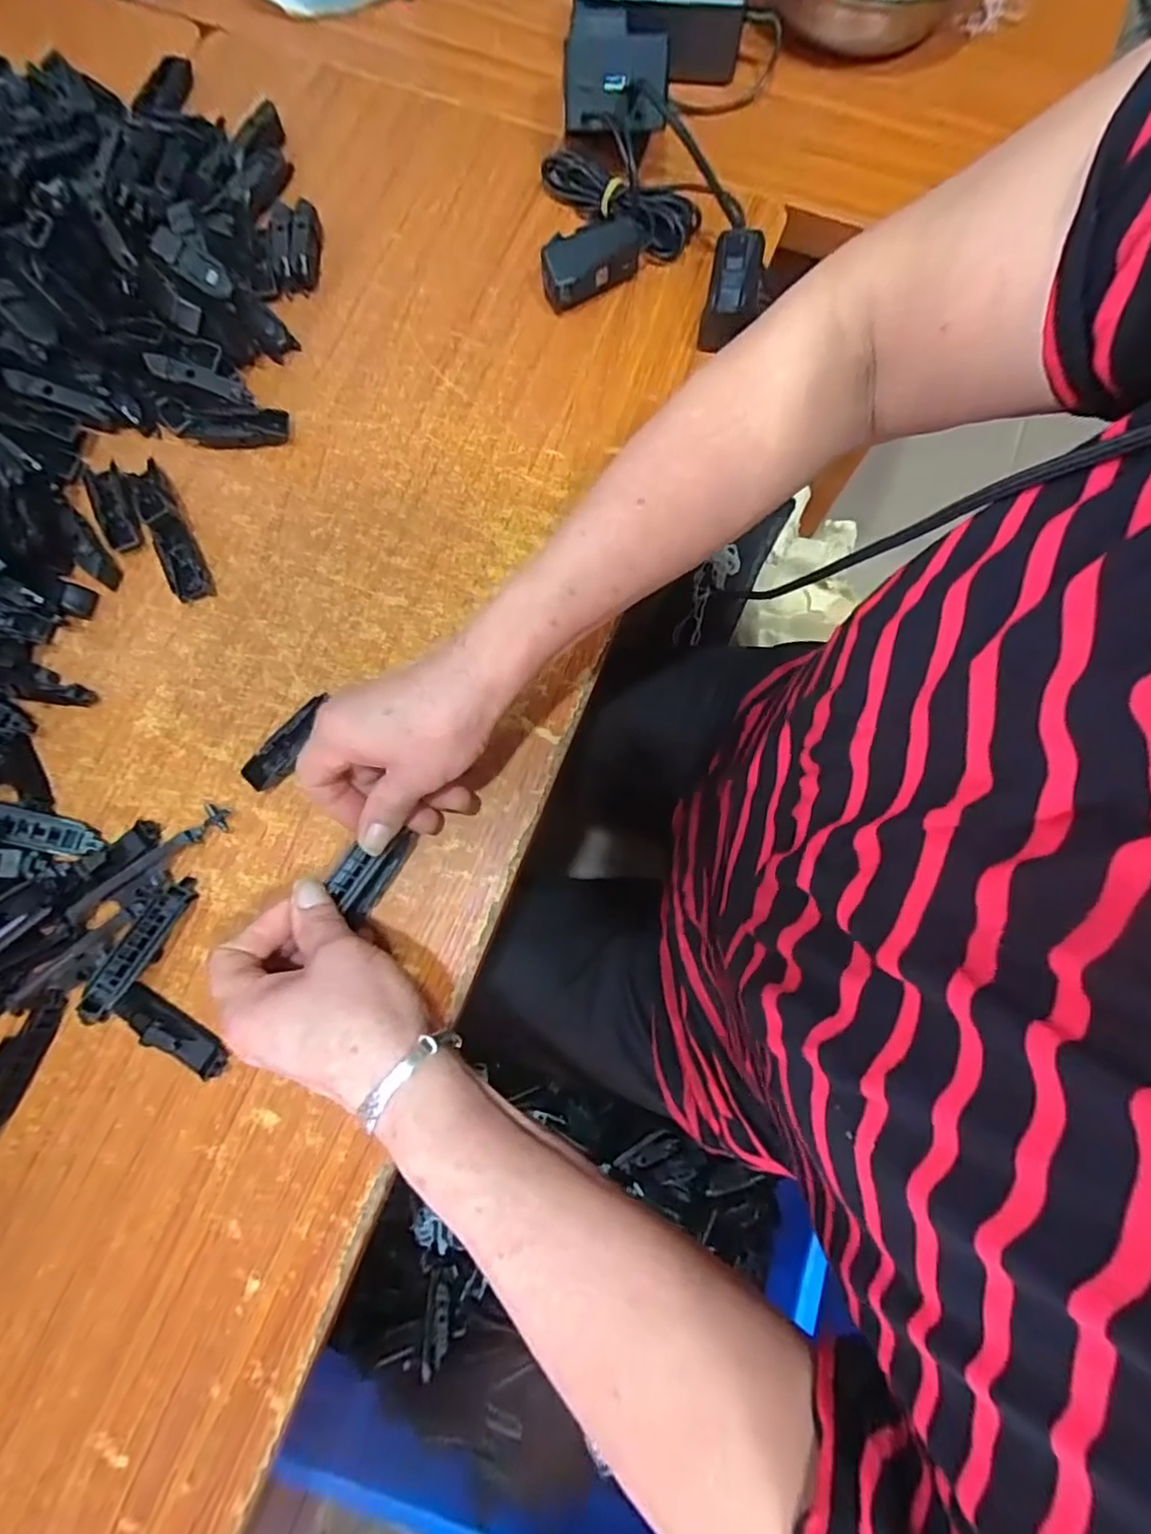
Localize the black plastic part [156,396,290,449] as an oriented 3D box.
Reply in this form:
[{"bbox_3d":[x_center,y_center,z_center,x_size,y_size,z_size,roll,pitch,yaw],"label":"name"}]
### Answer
[{"bbox_3d":[-0.238,-0.230,0.420,0.086,0.015,0.026,5,77,0],"label":"black plastic part"}]

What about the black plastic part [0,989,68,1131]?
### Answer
[{"bbox_3d":[-0.300,0.159,0.333,0.017,0.015,0.078,20,78,3],"label":"black plastic part"}]

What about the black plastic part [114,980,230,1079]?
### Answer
[{"bbox_3d":[-0.220,0.144,0.335,0.068,0.019,0.018,31,79,5],"label":"black plastic part"}]

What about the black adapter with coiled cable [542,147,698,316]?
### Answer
[{"bbox_3d":[0.031,-0.379,0.441,0.106,0.035,0.109,0,78,-1],"label":"black adapter with coiled cable"}]

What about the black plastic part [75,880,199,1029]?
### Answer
[{"bbox_3d":[-0.239,0.098,0.341,0.019,0.008,0.081,24,63,4],"label":"black plastic part"}]

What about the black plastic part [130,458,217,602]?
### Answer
[{"bbox_3d":[-0.262,-0.153,0.398,0.025,0.026,0.098,-28,80,-7],"label":"black plastic part"}]

